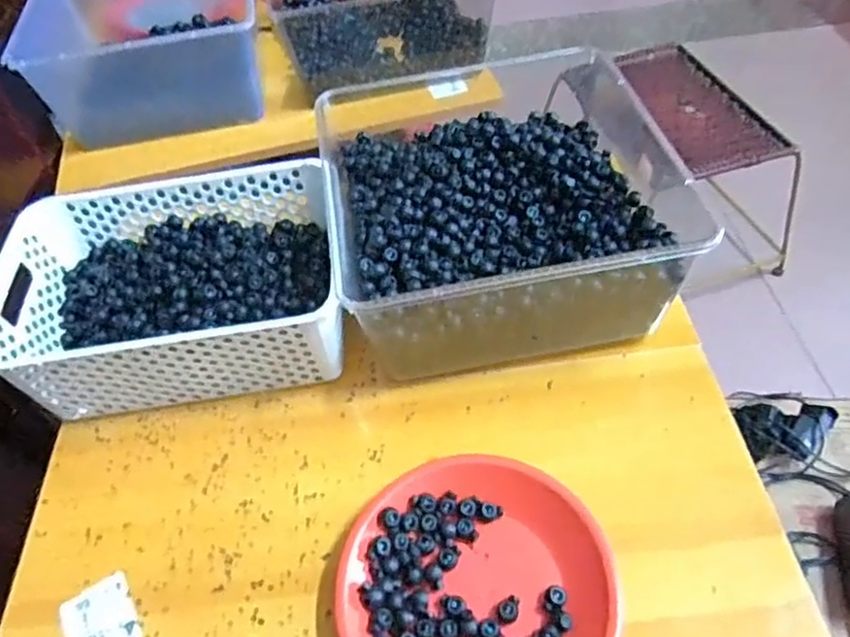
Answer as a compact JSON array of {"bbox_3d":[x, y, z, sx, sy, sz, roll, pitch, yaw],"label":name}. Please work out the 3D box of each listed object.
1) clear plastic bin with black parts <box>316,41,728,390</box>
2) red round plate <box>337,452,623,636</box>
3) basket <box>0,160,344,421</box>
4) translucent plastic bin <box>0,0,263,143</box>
[{"bbox_3d":[0.060,-0.088,0.608,0.267,0.129,0.260,-9,51,-2],"label":"clear plastic bin with black parts"},{"bbox_3d":[0.041,0.187,0.471,0.192,0.023,0.170,22,56,22],"label":"red round plate"},{"bbox_3d":[-0.229,-0.025,0.619,0.289,0.112,0.203,-8,51,-1],"label":"basket"},{"bbox_3d":[-0.371,-0.404,0.920,0.295,0.132,0.332,-11,51,-3],"label":"translucent plastic bin"}]

